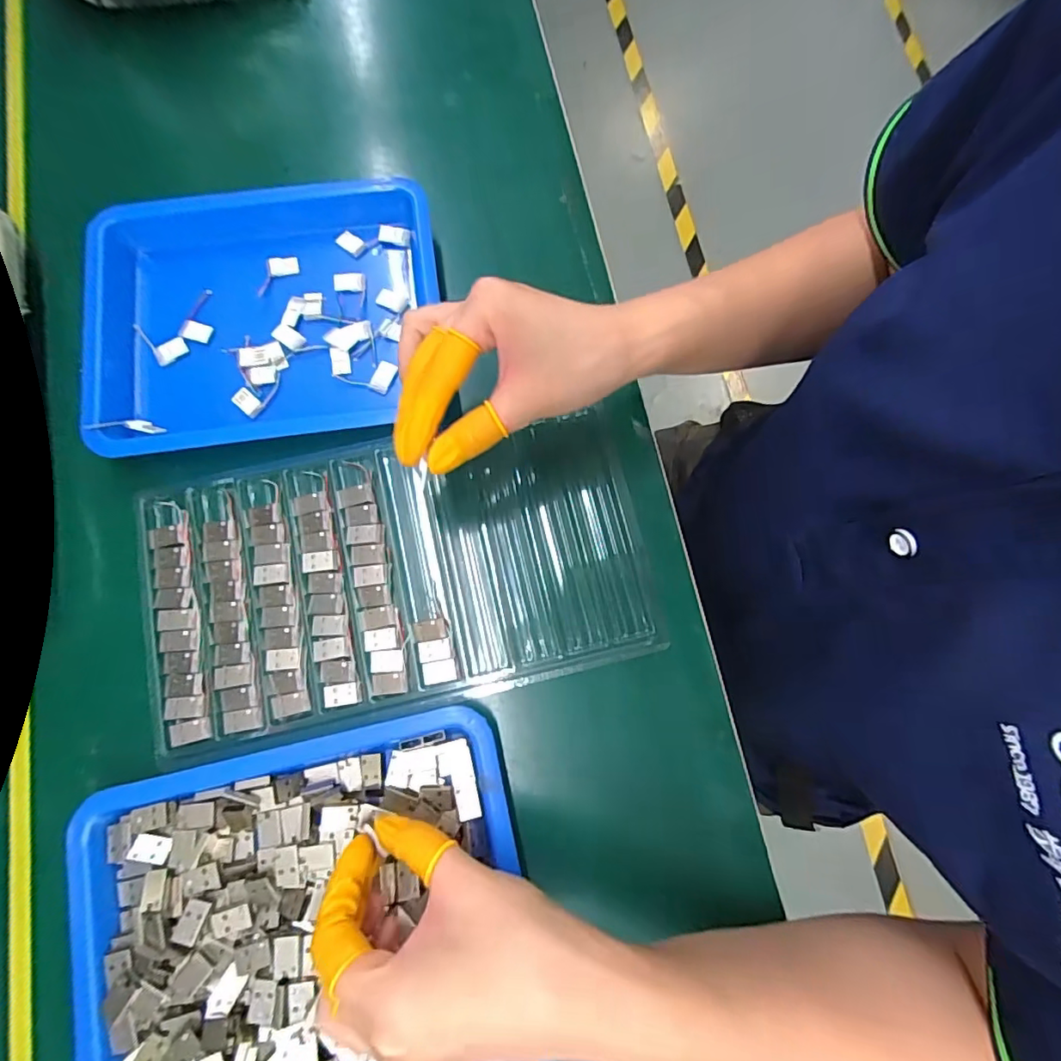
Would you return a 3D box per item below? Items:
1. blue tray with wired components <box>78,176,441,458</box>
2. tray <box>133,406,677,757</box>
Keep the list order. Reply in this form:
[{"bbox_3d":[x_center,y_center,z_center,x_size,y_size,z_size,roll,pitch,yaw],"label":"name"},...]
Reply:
[{"bbox_3d":[-0.174,-0.134,0.343,0.222,0.036,0.169,-8,78,-3],"label":"blue tray with wired components"},{"bbox_3d":[-0.077,0.023,0.322,0.289,0.015,0.154,-10,78,-4],"label":"tray"}]

